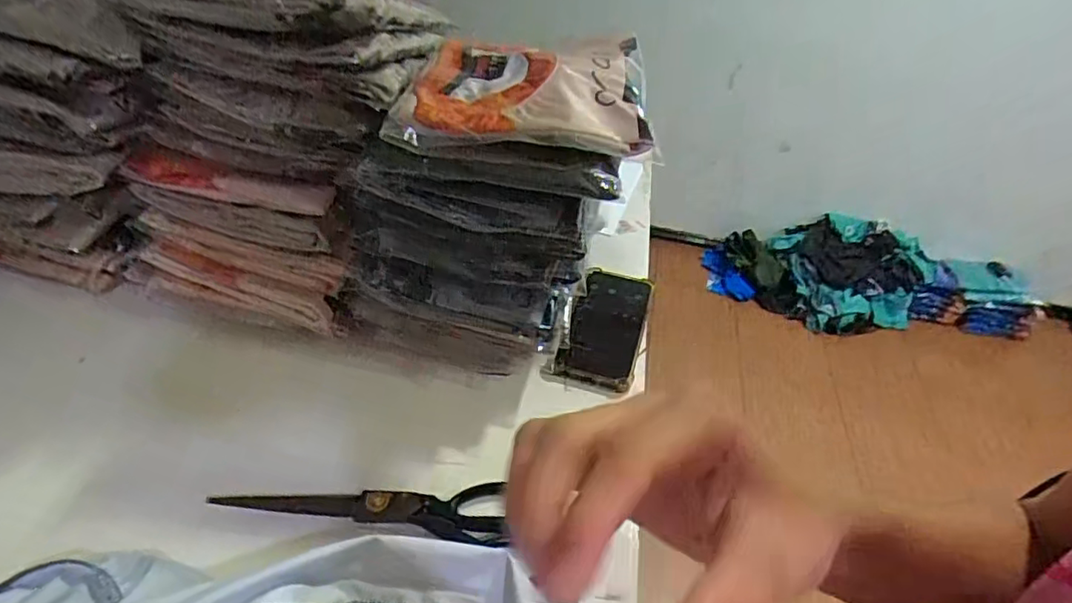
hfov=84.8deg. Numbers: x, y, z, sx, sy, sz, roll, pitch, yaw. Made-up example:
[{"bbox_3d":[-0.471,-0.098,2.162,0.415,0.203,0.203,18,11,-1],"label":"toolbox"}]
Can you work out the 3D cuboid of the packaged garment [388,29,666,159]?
[{"bbox_3d":[-0.007,-0.172,0.469,0.188,0.038,0.178,5,39,-3],"label":"packaged garment"}]

